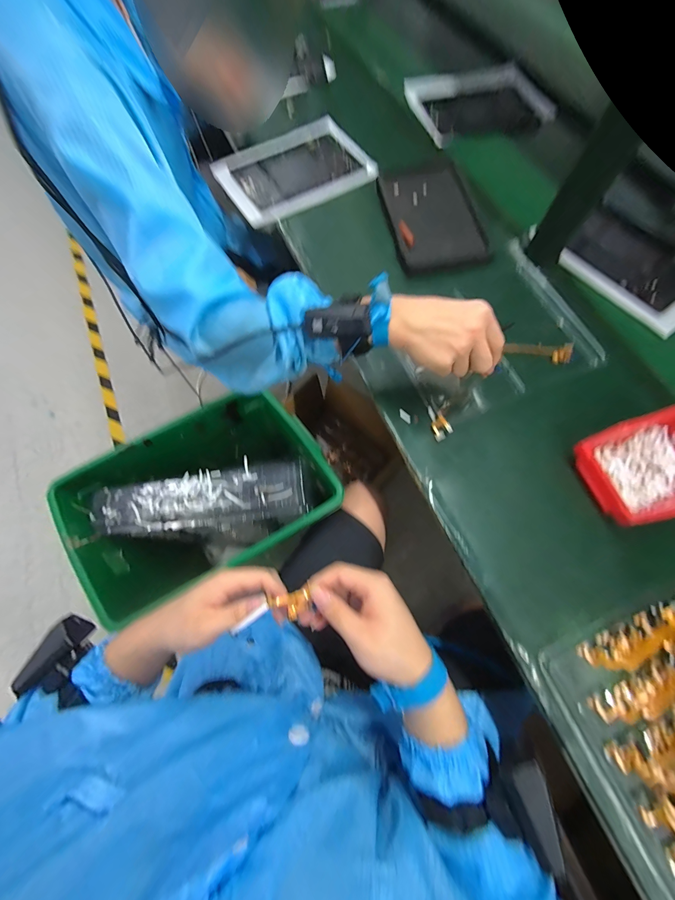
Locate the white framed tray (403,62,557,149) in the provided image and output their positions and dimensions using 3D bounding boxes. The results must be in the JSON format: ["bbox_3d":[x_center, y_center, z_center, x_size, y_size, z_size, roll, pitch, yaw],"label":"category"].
[{"bbox_3d":[0.324,-0.795,0.719,0.308,0.022,0.226,-18,71,-6],"label":"white framed tray"}]

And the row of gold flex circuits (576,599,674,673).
[{"bbox_3d":[0.363,0.193,0.350,0.199,0.016,0.038,-22,72,-7],"label":"row of gold flex circuits"}]

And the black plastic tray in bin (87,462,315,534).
[{"bbox_3d":[-0.257,0.105,0.603,0.408,0.049,0.126,-8,70,-2],"label":"black plastic tray in bin"}]

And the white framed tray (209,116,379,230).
[{"bbox_3d":[-0.077,-0.566,0.636,0.312,0.030,0.223,-29,72,-9],"label":"white framed tray"}]

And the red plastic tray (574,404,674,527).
[{"bbox_3d":[0.380,0.018,0.379,0.146,0.075,0.104,-17,71,-5],"label":"red plastic tray"}]

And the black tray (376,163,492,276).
[{"bbox_3d":[0.165,-0.412,0.566,0.152,0.028,0.249,-8,70,-2],"label":"black tray"}]

